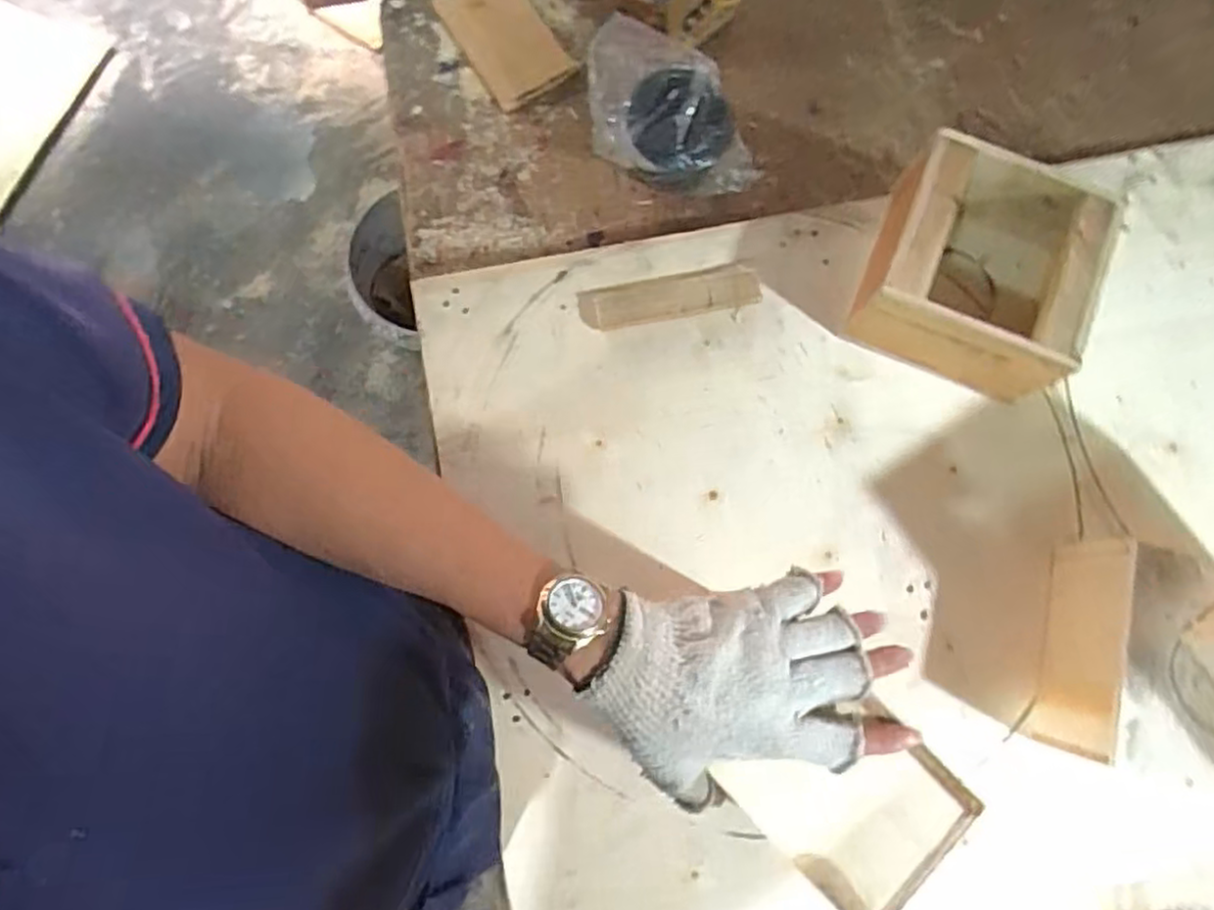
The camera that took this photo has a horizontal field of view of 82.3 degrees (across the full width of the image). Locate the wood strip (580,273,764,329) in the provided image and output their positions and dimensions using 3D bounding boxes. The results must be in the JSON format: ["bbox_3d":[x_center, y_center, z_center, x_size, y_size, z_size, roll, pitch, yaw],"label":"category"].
[{"bbox_3d":[0.057,-0.143,0.641,0.165,0.014,0.038,-7,80,-2],"label":"wood strip"}]

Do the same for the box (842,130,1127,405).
[{"bbox_3d":[0.315,-0.155,0.595,0.163,0.097,0.164,21,80,3],"label":"box"}]

